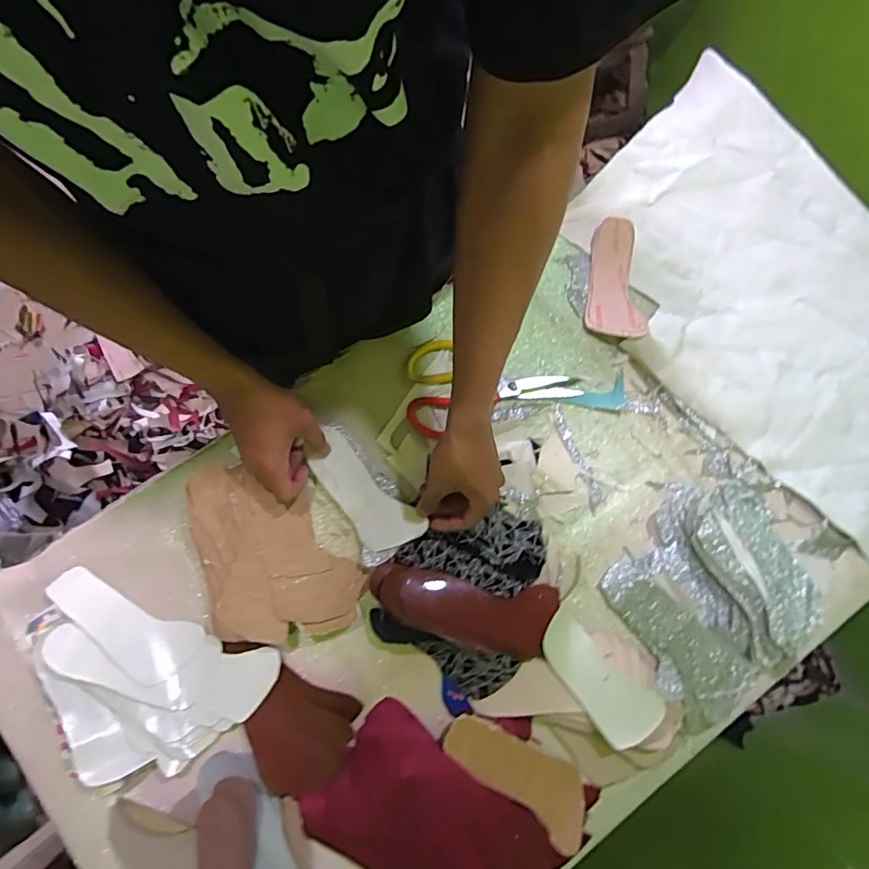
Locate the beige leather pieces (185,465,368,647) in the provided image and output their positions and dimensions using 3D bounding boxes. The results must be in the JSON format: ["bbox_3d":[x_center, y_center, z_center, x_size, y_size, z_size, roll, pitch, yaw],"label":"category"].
[{"bbox_3d":[-0.177,0.124,0.557,0.152,0.024,0.200,-14,73,-24],"label":"beige leather pieces"}]

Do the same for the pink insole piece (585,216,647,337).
[{"bbox_3d":[0.226,-0.195,0.639,0.064,0.027,0.153,-1,81,-3],"label":"pink insole piece"}]

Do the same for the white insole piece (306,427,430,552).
[{"bbox_3d":[-0.084,0.069,0.575,0.061,0.013,0.153,-41,82,-7],"label":"white insole piece"}]

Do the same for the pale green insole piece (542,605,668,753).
[{"bbox_3d":[0.174,0.265,0.543,0.065,0.021,0.149,-44,85,-8],"label":"pale green insole piece"}]

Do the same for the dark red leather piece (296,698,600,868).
[{"bbox_3d":[0.006,0.388,0.516,0.242,0.038,0.222,0,81,-3],"label":"dark red leather piece"}]

